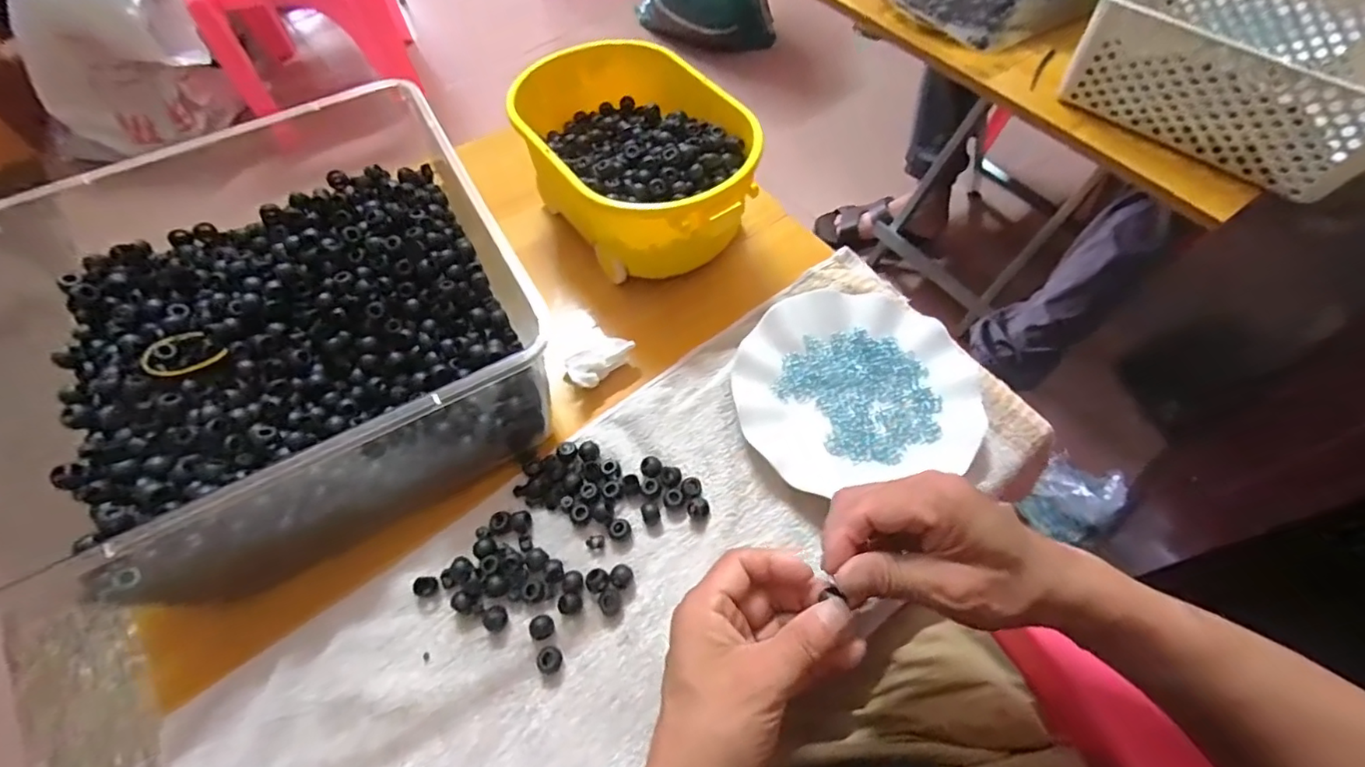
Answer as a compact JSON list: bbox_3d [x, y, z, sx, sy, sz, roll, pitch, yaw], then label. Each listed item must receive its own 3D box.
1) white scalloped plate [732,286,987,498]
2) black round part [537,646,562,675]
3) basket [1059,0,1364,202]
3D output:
[{"bbox_3d":[0.132,-0.001,0.450,0.180,0.019,0.162,-9,59,-5],"label":"white scalloped plate"},{"bbox_3d":[-0.083,0.174,0.359,0.015,0.008,0.015,0,59,0],"label":"black round part"},{"bbox_3d":[0.587,-0.335,0.597,0.302,0.107,0.211,38,66,21],"label":"basket"}]

